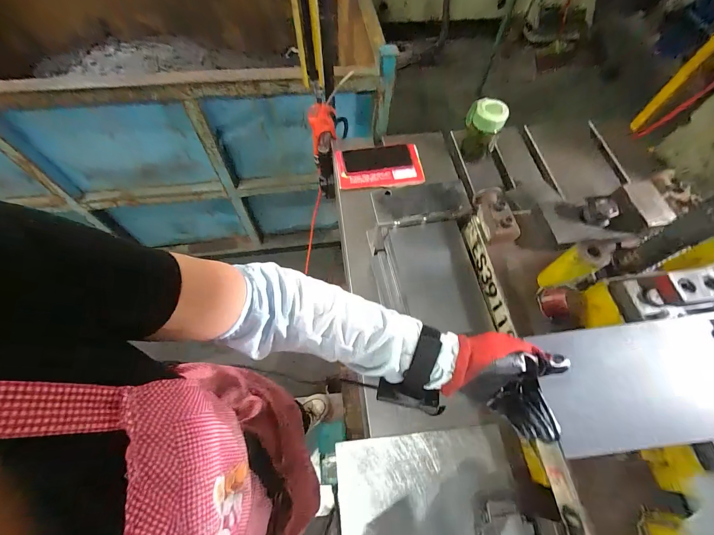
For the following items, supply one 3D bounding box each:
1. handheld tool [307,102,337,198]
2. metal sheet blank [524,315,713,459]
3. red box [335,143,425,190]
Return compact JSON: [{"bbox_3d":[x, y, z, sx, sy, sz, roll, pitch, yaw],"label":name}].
[{"bbox_3d":[-0.082,-0.298,0.815,0.069,0.231,0.087,-5,35,-5],"label":"handheld tool"},{"bbox_3d":[0.306,0.122,0.337,0.207,0.008,0.119,-7,65,0],"label":"metal sheet blank"},{"bbox_3d":[0.053,-0.243,0.742,0.195,0.027,0.123,-9,63,-7],"label":"red box"}]

